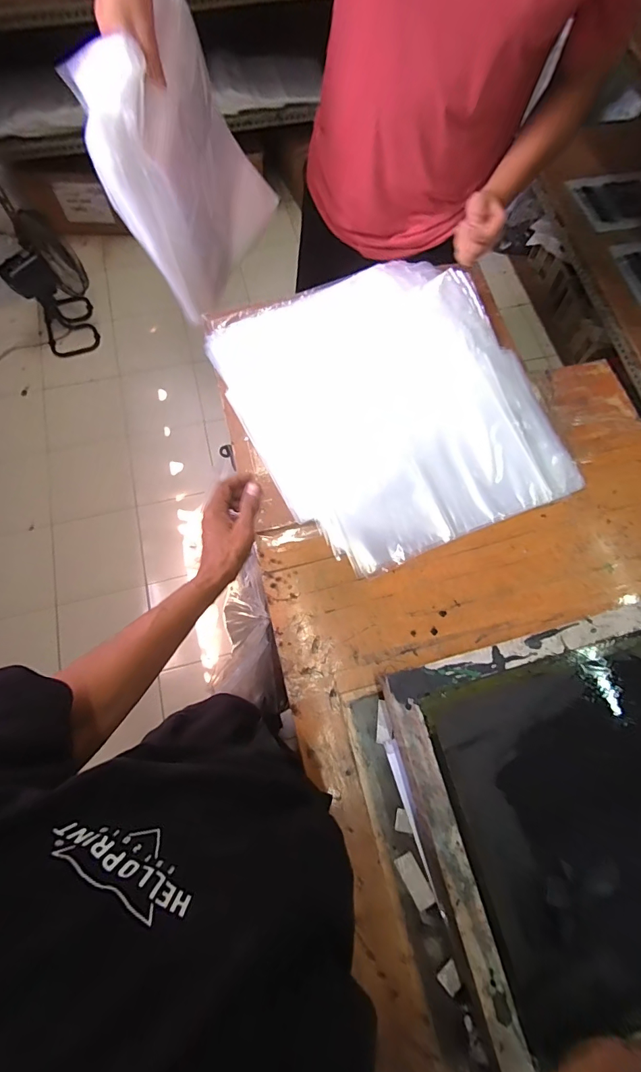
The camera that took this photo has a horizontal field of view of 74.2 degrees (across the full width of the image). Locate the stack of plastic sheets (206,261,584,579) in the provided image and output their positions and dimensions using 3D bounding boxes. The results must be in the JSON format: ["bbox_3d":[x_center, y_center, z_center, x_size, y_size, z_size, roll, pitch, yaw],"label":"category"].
[{"bbox_3d":[0.125,-0.244,0.767,0.510,0.055,0.567,-26,75,-4],"label":"stack of plastic sheets"}]

